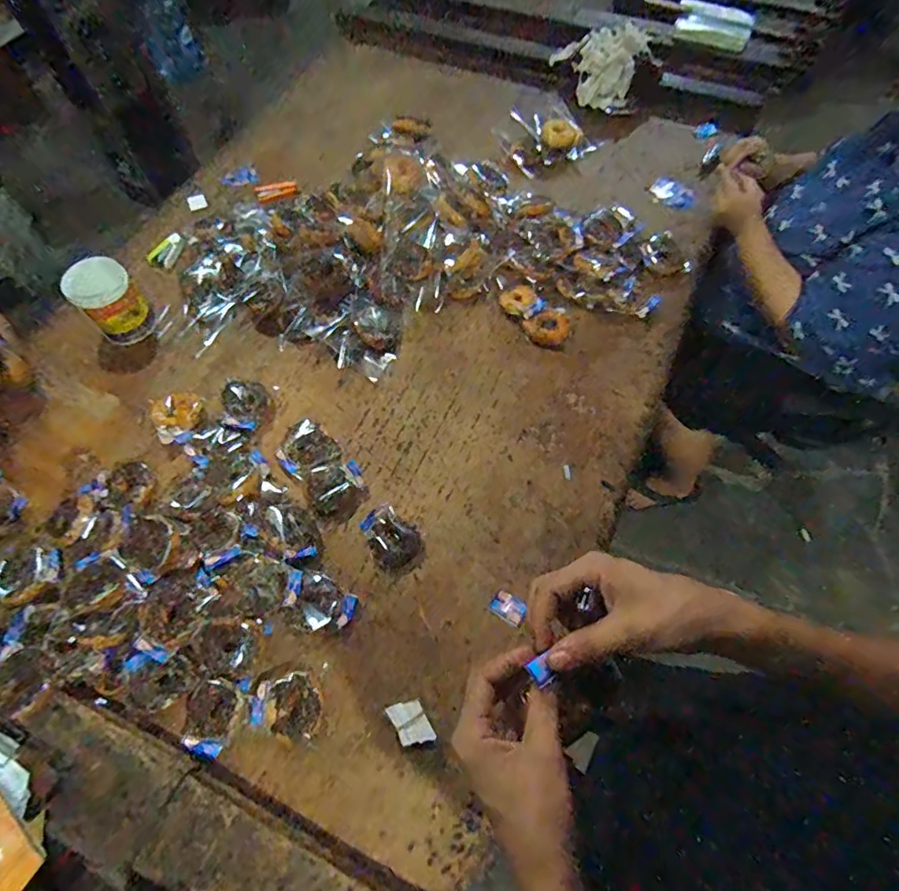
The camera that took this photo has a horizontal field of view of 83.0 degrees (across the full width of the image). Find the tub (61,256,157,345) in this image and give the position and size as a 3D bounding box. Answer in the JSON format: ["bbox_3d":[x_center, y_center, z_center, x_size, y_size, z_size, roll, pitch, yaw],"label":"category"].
[{"bbox_3d":[-0.628,-0.267,0.953,0.097,0.124,0.103,0,64,0],"label":"tub"}]

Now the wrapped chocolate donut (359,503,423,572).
[{"bbox_3d":[-0.095,0.146,0.812,0.079,0.026,0.095,-37,70,-16],"label":"wrapped chocolate donut"}]

